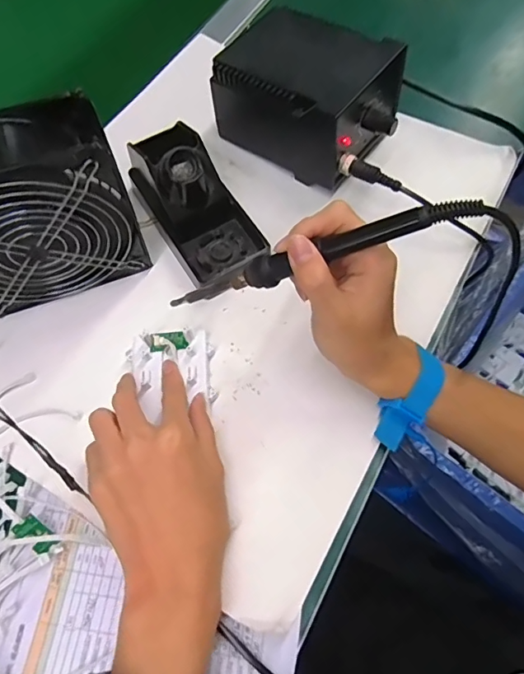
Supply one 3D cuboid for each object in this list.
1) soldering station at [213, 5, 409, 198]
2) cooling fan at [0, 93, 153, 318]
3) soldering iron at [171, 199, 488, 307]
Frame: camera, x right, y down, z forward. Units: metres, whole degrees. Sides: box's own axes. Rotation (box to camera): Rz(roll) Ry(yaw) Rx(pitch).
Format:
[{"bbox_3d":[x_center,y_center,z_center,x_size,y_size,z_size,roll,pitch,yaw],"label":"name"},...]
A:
[{"bbox_3d":[0.049,-0.232,0.456,0.164,0.094,0.118,31,69,14],"label":"soldering station"},{"bbox_3d":[-0.176,-0.088,0.357,0.153,0.143,0.060,-19,67,-8],"label":"cooling fan"},{"bbox_3d":[0.026,-0.049,0.300,0.207,0.013,0.017,-16,63,26],"label":"soldering iron"}]

